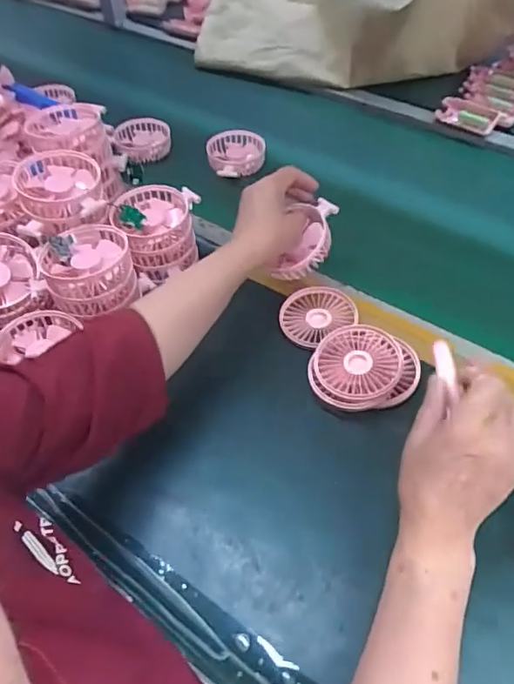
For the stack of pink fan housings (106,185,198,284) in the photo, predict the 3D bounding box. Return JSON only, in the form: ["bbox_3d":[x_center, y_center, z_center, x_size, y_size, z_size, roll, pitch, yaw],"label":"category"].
[{"bbox_3d":[-0.122,-0.137,0.651,0.096,0.070,0.098,-3,51,0],"label":"stack of pink fan housings"}]

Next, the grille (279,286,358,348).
[{"bbox_3d":[0.071,-0.031,0.634,0.089,0.016,0.079,-33,57,-23],"label":"grille"}]

